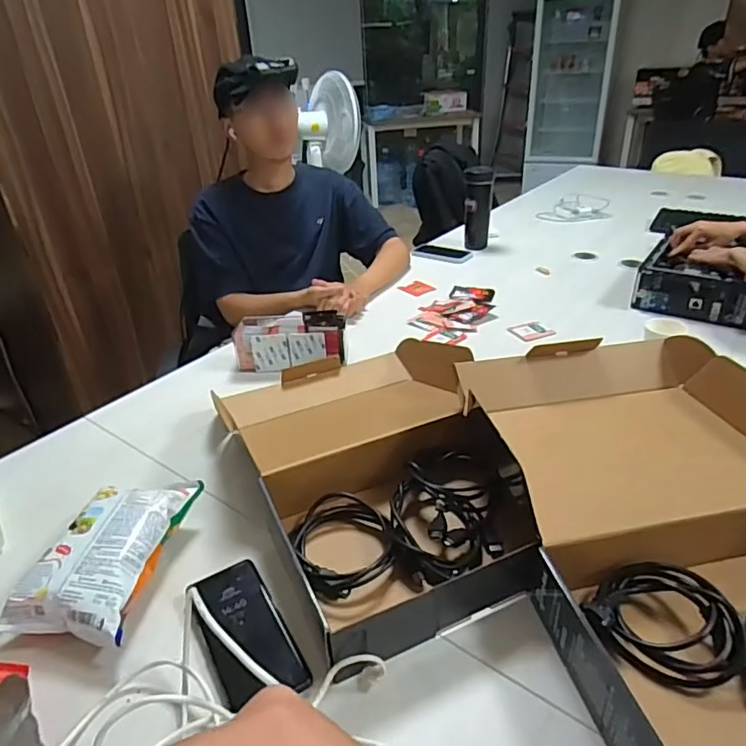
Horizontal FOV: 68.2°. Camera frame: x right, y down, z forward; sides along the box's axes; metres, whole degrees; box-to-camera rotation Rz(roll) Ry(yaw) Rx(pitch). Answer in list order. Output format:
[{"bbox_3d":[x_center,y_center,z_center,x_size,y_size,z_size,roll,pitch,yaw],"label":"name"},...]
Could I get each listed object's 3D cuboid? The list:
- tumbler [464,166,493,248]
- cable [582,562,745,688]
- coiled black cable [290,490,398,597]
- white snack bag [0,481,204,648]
[{"bbox_3d":[0.291,-0.450,1.532,0.073,0.222,0.063,1,31,8],"label":"tumbler"},{"bbox_3d":[0.283,0.238,0.539,0.130,0.050,0.100,12,34,24],"label":"cable"},{"bbox_3d":[-0.037,0.198,0.651,0.106,0.031,0.131,-15,32,-18],"label":"coiled black cable"},{"bbox_3d":[-0.299,0.204,0.628,0.133,0.071,0.203,1,31,8],"label":"white snack bag"}]

